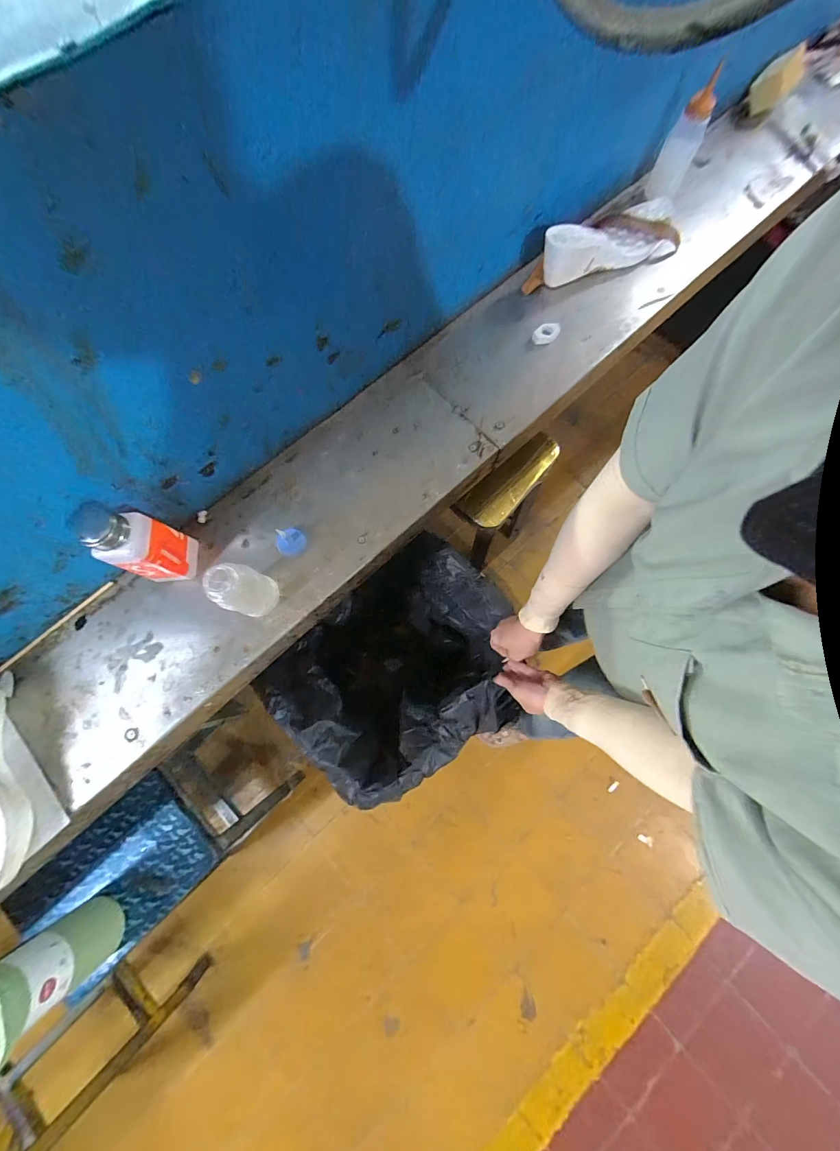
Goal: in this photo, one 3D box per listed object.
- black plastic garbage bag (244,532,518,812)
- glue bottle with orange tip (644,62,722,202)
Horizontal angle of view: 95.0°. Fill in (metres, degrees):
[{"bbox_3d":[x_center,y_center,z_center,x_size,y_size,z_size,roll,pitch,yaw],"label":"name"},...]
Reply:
[{"bbox_3d":[-0.047,0.221,0.880,0.441,0.489,0.366,-28,78,-6],"label":"black plastic garbage bag"},{"bbox_3d":[0.401,-0.659,0.584,0.051,0.130,0.041,30,78,7],"label":"glue bottle with orange tip"}]

